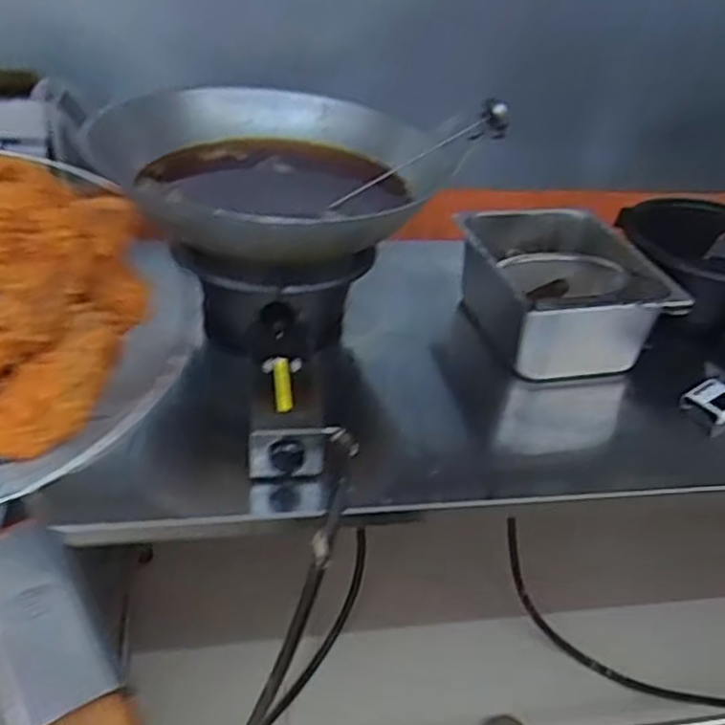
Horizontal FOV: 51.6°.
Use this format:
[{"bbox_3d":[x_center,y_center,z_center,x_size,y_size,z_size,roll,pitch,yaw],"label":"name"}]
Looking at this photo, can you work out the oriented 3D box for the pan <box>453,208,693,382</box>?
[{"bbox_3d":[0.304,-0.111,1.189,0.272,0.166,0.313,-3,37,-13],"label":"pan"}]

